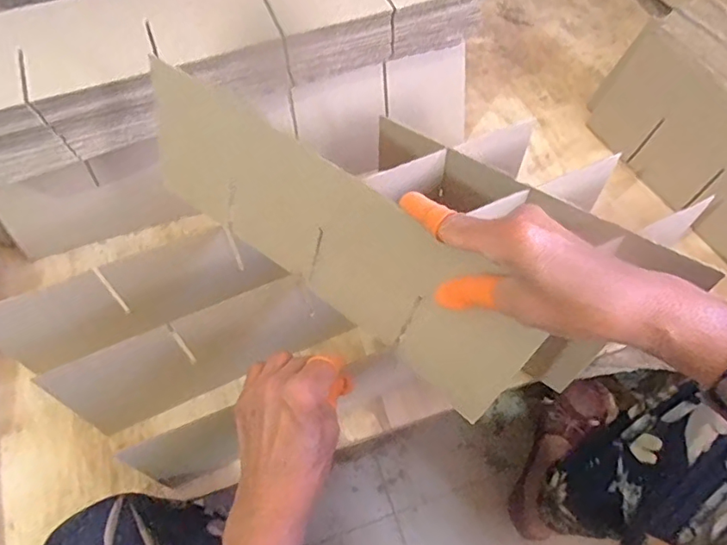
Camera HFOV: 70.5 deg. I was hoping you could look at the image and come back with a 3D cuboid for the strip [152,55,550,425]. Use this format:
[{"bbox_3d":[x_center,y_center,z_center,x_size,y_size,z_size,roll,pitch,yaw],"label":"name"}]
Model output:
[{"bbox_3d":[-0.031,-0.028,0.392,0.343,0.131,0.011,36,48,11],"label":"strip"}]

